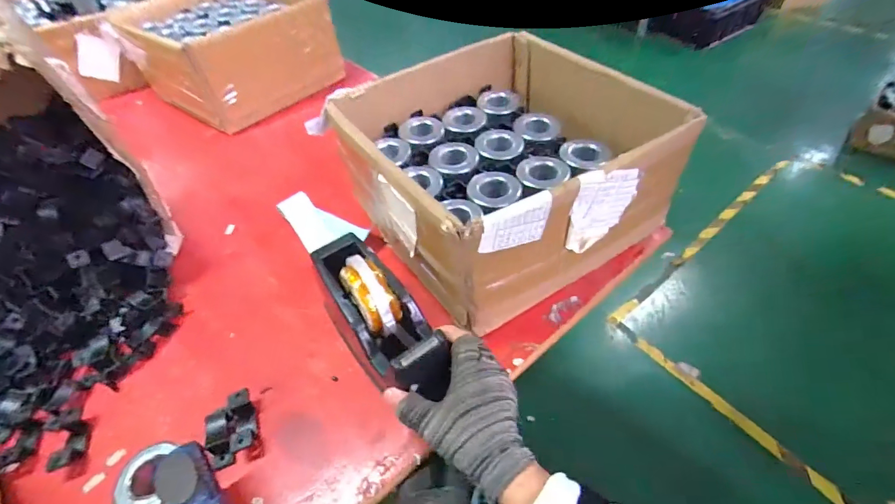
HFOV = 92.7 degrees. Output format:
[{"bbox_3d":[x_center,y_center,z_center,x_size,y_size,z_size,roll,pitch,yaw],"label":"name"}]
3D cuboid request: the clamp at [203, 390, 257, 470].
[{"bbox_3d":[-0.218,0.175,0.426,0.046,0.023,0.063,-18,48,-11],"label":"clamp"}]

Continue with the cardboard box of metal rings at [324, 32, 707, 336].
[{"bbox_3d":[0.057,-0.115,0.545,0.308,0.153,0.341,-28,51,-20],"label":"cardboard box of metal rings"}]

